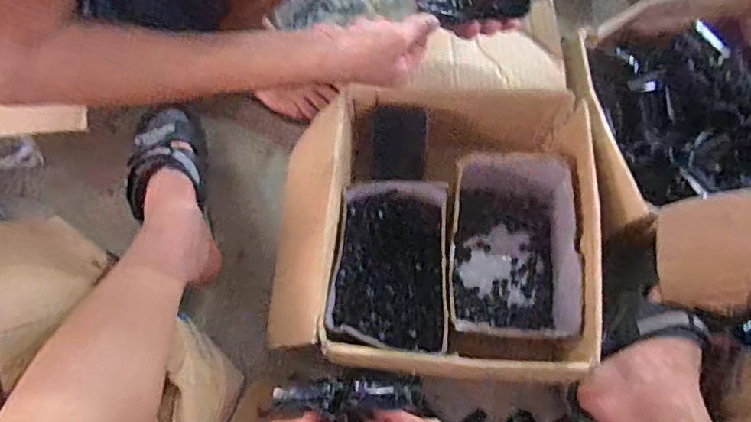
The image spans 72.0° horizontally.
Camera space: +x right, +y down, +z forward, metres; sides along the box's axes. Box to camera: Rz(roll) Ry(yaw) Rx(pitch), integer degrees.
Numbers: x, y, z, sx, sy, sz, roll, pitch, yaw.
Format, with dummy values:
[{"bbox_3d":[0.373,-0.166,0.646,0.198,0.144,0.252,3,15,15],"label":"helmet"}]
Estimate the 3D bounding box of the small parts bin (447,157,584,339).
[{"bbox_3d":[0.160,0.044,0.638,0.143,0.101,0.209,3,70,3],"label":"small parts bin"}]

